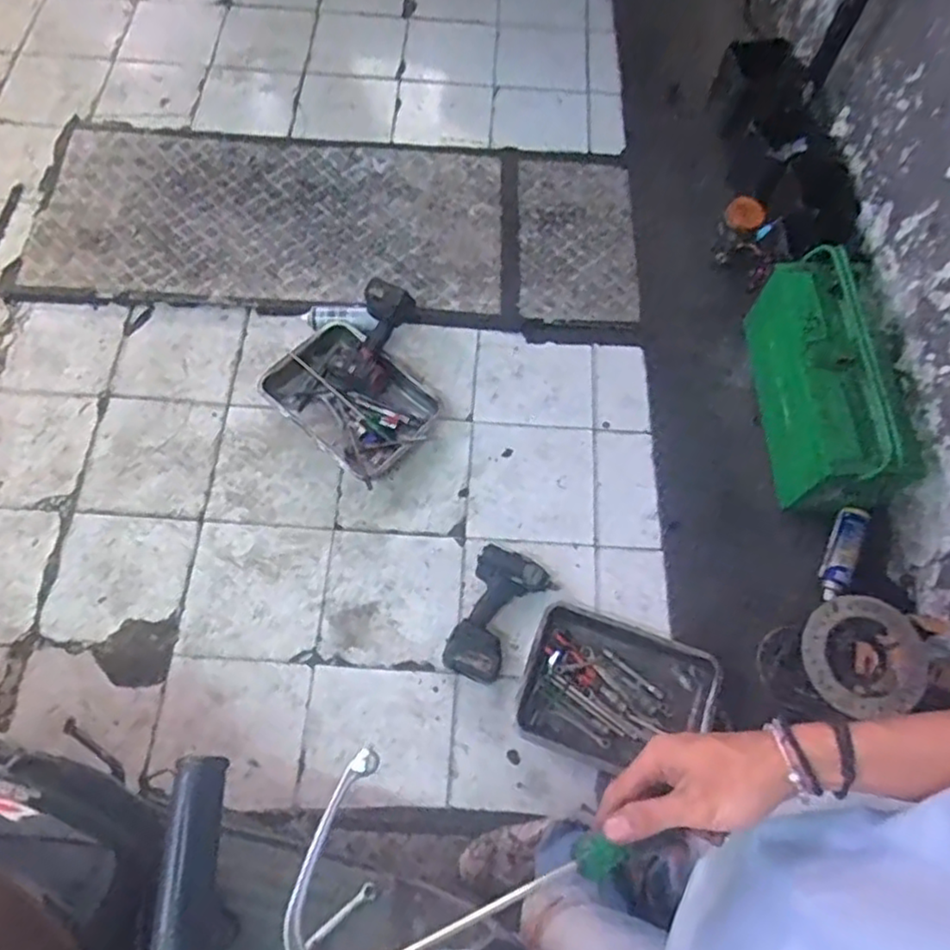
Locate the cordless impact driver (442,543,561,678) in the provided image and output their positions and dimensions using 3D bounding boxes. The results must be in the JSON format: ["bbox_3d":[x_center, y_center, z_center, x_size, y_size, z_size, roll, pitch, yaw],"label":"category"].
[{"bbox_3d":[0.043,0.295,1.452,0.179,0.089,0.289,27,68,9],"label":"cordless impact driver"}]

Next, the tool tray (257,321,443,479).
[{"bbox_3d":[-0.297,-0.190,1.651,0.376,0.073,0.296,40,71,14],"label":"tool tray"}]

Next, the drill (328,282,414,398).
[{"bbox_3d":[-0.250,-0.335,1.673,0.161,0.115,0.279,24,93,8],"label":"drill"}]

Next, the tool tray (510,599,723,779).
[{"bbox_3d":[0.298,0.455,1.409,0.392,0.045,0.297,18,67,5],"label":"tool tray"}]

